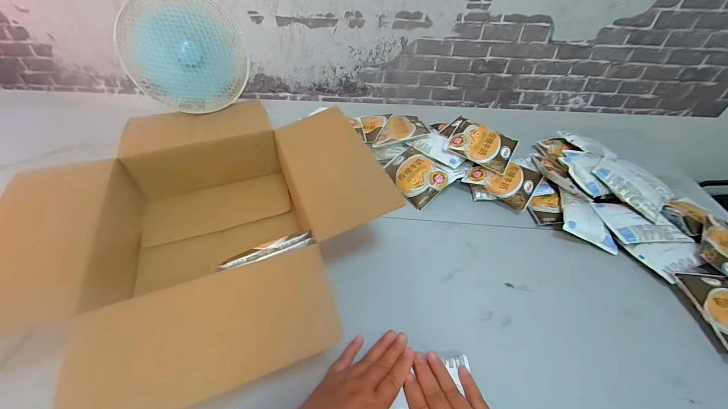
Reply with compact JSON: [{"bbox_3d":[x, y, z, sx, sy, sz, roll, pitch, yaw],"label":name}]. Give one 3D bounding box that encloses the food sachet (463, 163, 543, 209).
[{"bbox_3d":[0.285,-0.054,0.632,0.130,0.023,0.089,30,72,18],"label":"food sachet"}]

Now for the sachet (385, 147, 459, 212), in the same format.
[{"bbox_3d":[0.112,-0.065,0.651,0.112,0.025,0.126,-40,63,-8],"label":"sachet"}]

